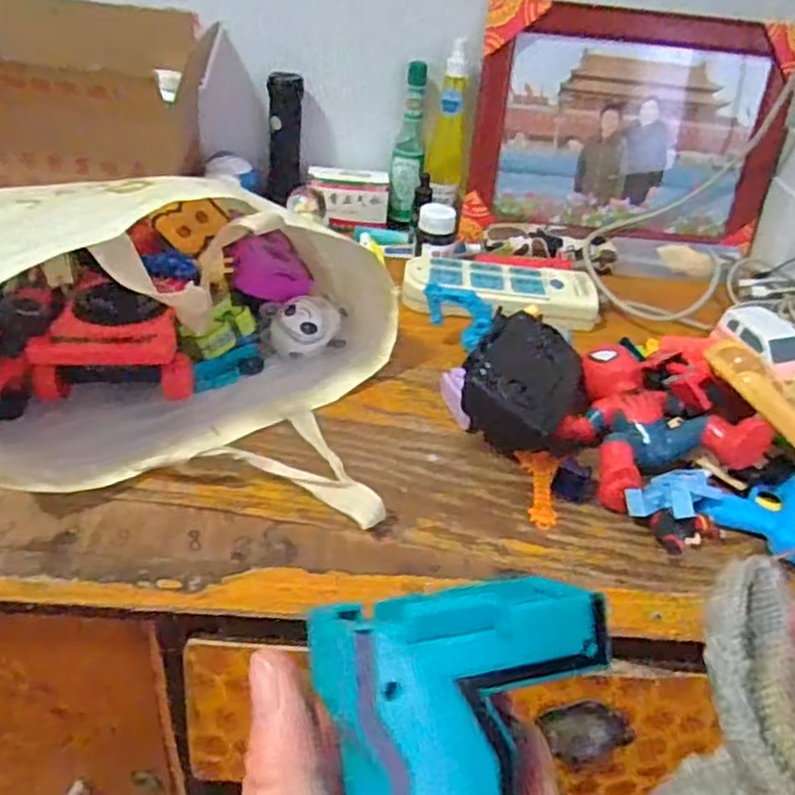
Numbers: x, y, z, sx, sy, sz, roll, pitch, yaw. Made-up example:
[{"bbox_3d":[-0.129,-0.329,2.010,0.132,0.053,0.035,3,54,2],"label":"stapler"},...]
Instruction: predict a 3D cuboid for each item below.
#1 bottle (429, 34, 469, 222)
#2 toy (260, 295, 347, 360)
[{"bbox_3d":[0.066,-0.316,0.836,0.039,0.178,0.036,-2,39,-11],"label":"bottle"},{"bbox_3d":[-0.083,-0.069,0.651,0.074,0.042,0.050,-10,41,-20],"label":"toy"}]

